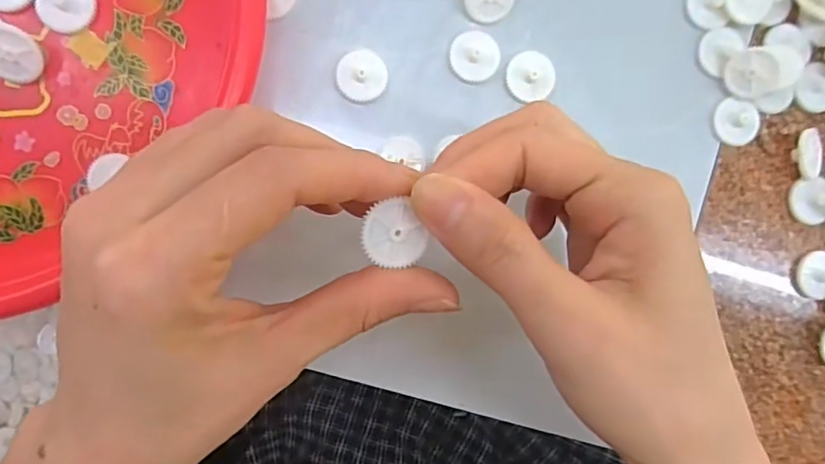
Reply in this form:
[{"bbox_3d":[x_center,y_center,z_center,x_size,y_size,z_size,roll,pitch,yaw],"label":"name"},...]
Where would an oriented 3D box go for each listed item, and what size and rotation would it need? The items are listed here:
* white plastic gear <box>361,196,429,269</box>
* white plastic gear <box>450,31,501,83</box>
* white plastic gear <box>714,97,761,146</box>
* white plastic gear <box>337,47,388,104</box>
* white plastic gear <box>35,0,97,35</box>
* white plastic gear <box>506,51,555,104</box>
[{"bbox_3d":[-0.006,0.001,0.169,0.019,0.006,0.019,0,90,-7],"label":"white plastic gear"},{"bbox_3d":[0.027,-0.075,0.244,0.021,0.005,0.021,0,90,-7],"label":"white plastic gear"},{"bbox_3d":[0.146,-0.049,0.256,0.021,0.005,0.020,3,92,-5],"label":"white plastic gear"},{"bbox_3d":[-0.021,-0.066,0.241,0.021,0.005,0.023,7,92,-5],"label":"white plastic gear"},{"bbox_3d":[-0.137,-0.090,0.224,0.021,0.005,0.021,0,92,-5],"label":"white plastic gear"},{"bbox_3d":[0.051,-0.067,0.246,0.021,0.005,0.021,0,92,-5],"label":"white plastic gear"}]

